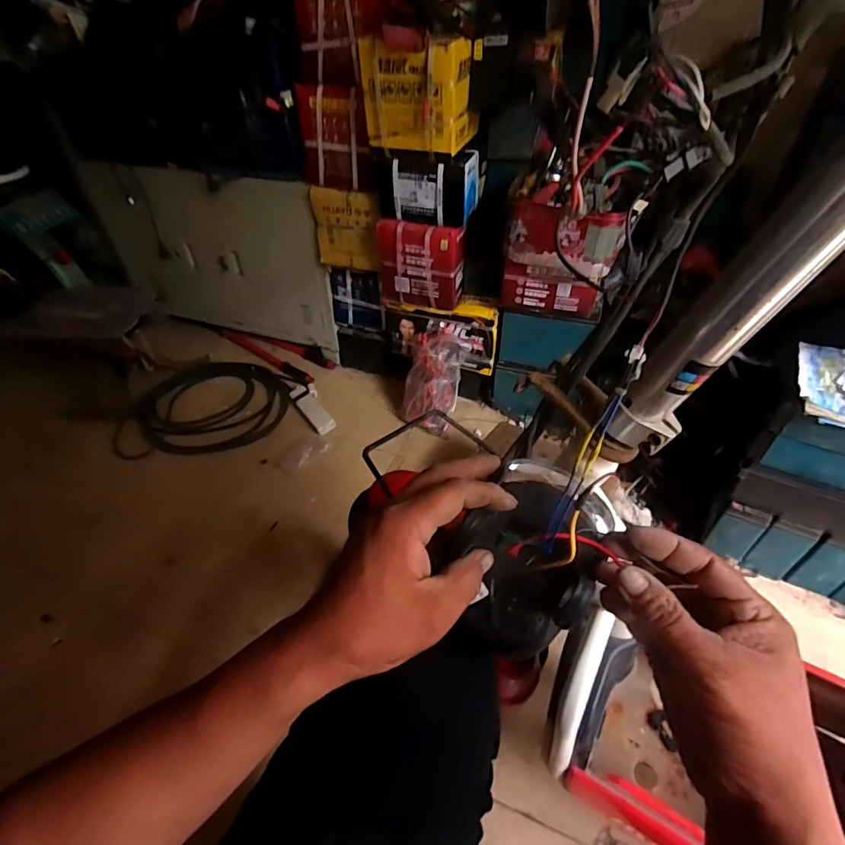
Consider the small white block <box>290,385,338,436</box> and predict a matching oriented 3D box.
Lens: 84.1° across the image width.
[{"bbox_3d":[-0.318,-0.039,1.335,0.056,0.017,0.214,-27,49,-23],"label":"small white block"}]

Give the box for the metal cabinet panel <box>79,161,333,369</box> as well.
[{"bbox_3d":[-0.649,-0.504,1.454,0.821,0.487,0.053,16,45,17],"label":"metal cabinet panel"}]

